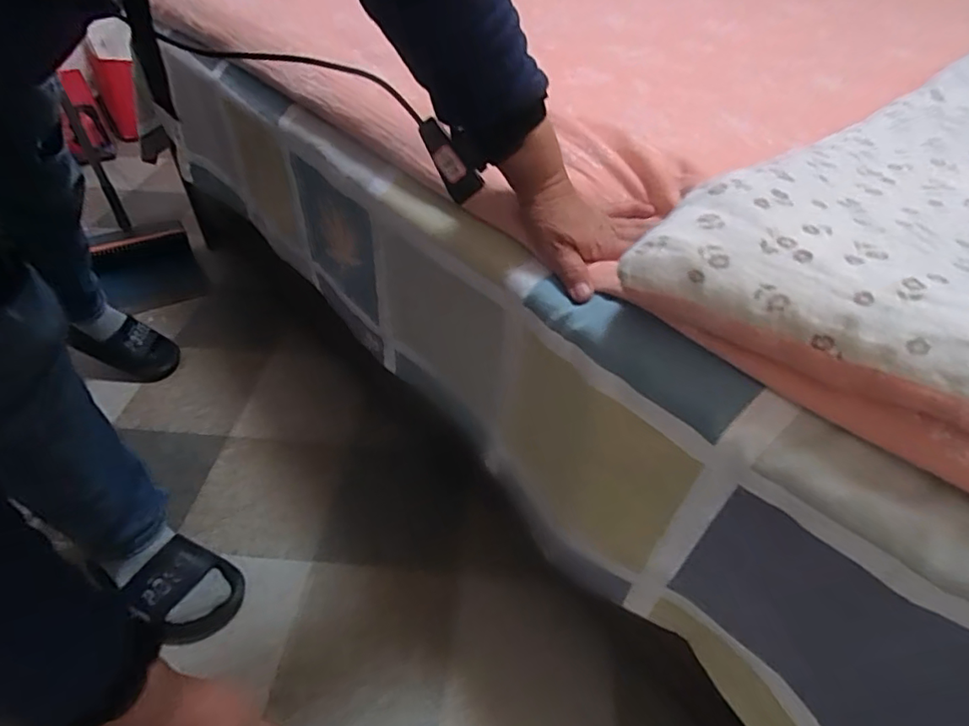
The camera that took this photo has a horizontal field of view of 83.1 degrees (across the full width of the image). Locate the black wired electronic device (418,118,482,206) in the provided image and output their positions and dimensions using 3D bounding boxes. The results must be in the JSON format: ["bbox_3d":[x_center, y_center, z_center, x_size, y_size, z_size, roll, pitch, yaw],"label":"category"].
[{"bbox_3d":[-0.029,-0.170,0.456,0.027,0.069,0.016,-15,25,46],"label":"black wired electronic device"}]

